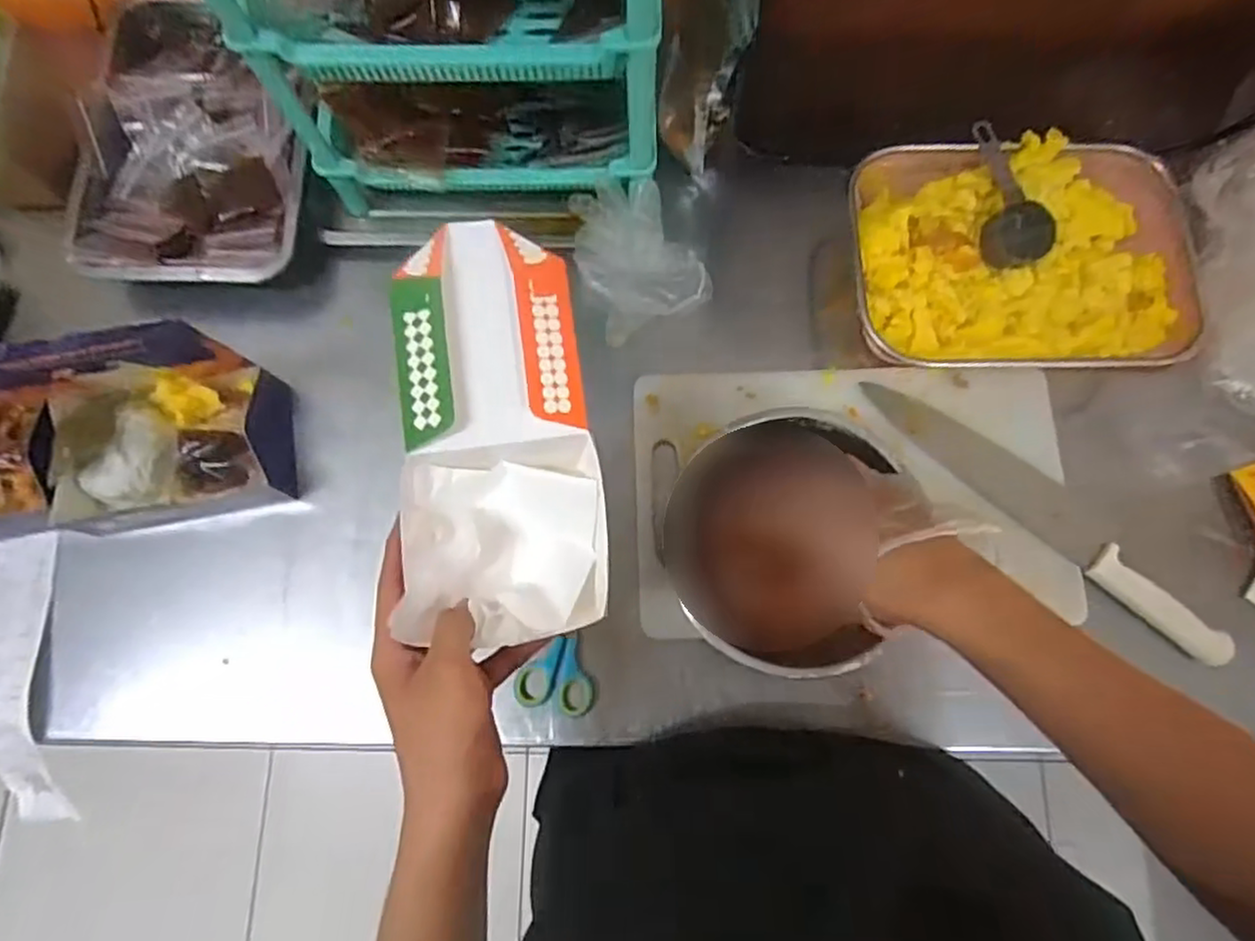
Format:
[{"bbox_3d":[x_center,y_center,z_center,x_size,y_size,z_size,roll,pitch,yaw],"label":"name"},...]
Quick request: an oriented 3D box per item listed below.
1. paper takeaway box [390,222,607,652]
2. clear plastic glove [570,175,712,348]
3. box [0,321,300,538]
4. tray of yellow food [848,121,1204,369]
[{"bbox_3d":[-0.078,-0.023,0.418,0.112,0.057,0.239,-6,93,-1],"label":"paper takeaway box"},{"bbox_3d":[0.003,-0.197,0.600,0.103,0.091,0.127,-31,78,-7],"label":"clear plastic glove"},{"bbox_3d":[-0.472,-0.020,0.548,0.347,0.143,0.125,-6,77,-1],"label":"box"},{"bbox_3d":[0.338,-0.190,0.612,0.283,0.052,0.212,-3,77,0],"label":"tray of yellow food"}]

